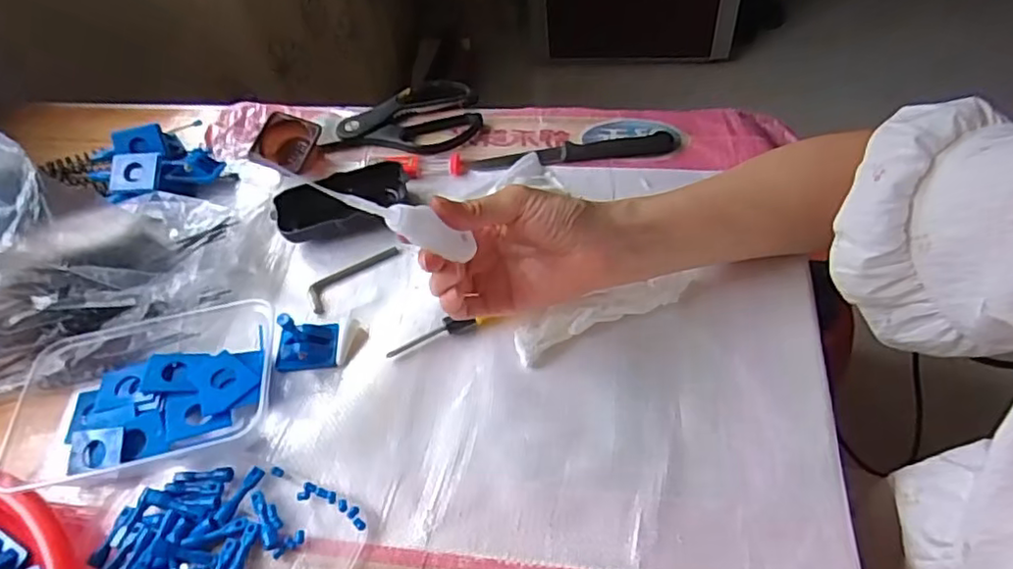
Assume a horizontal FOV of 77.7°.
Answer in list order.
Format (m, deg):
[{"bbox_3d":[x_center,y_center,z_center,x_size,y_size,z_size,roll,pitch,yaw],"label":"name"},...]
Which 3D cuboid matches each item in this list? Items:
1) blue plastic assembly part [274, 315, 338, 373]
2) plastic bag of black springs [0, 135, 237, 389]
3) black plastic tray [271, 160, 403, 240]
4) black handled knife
[{"bbox_3d":[-0.146,0.035,0.442,0.045,0.043,0.031,-4,53,3],"label":"blue plastic assembly part"},{"bbox_3d":[-0.335,-0.034,0.455,0.220,0.135,0.128,-21,54,-10],"label":"plastic bag of black springs"},{"bbox_3d":[-0.135,-0.066,0.519,0.104,0.024,0.049,-16,53,-6],"label":"black plastic tray"},{"bbox_3d":[0.059,-0.119,0.557,0.181,0.008,0.031,-5,53,2],"label":"black handled knife"}]

